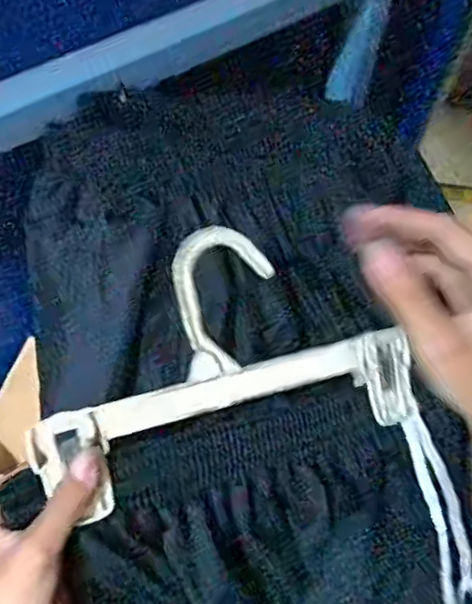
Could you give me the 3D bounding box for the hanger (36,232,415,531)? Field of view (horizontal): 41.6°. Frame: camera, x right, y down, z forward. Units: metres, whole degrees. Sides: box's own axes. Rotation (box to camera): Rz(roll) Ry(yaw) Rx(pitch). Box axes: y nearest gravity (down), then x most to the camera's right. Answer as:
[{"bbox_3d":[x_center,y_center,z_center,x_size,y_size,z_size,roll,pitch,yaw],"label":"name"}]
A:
[{"bbox_3d":[-0.003,0.029,0.373,0.241,0.014,0.140,-12,96,-20],"label":"hanger"}]

